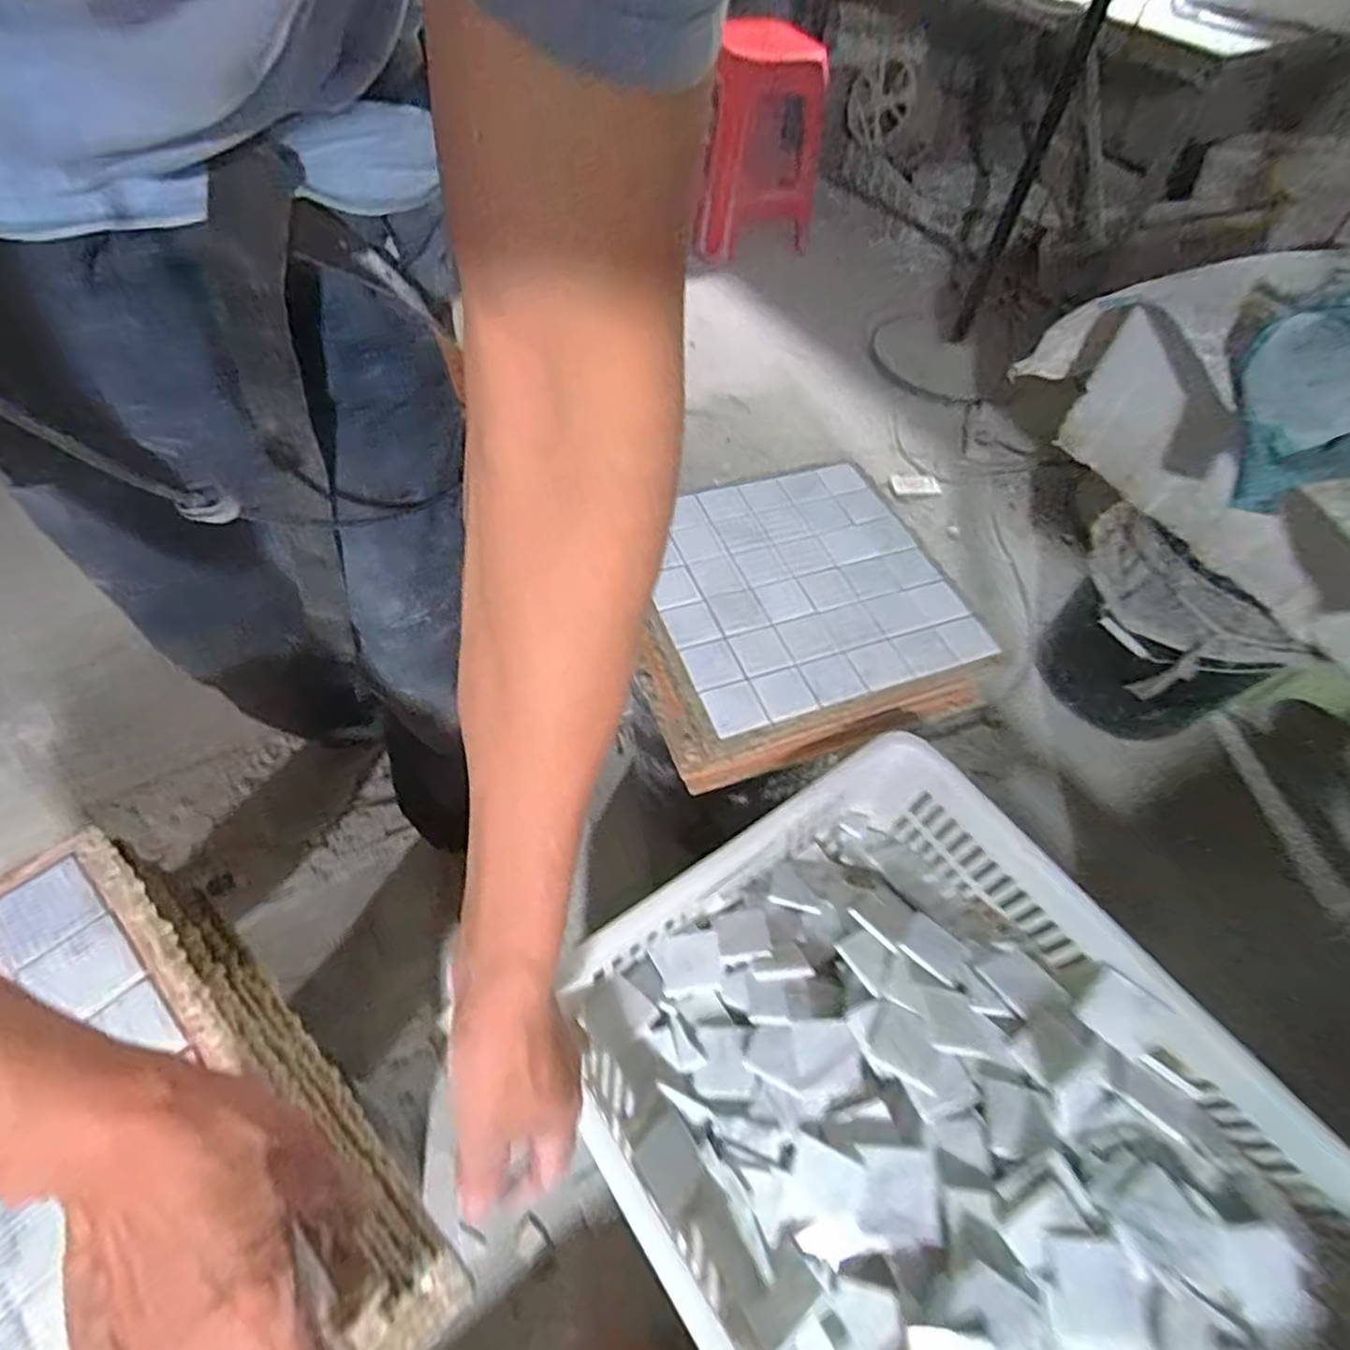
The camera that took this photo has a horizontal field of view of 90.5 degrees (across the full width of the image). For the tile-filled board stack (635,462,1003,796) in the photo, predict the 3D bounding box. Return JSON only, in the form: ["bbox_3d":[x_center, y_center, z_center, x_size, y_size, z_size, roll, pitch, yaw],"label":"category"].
[{"bbox_3d":[0.120,-0.076,0.715,0.329,0.087,0.335,-11,57,-13],"label":"tile-filled board stack"}]

